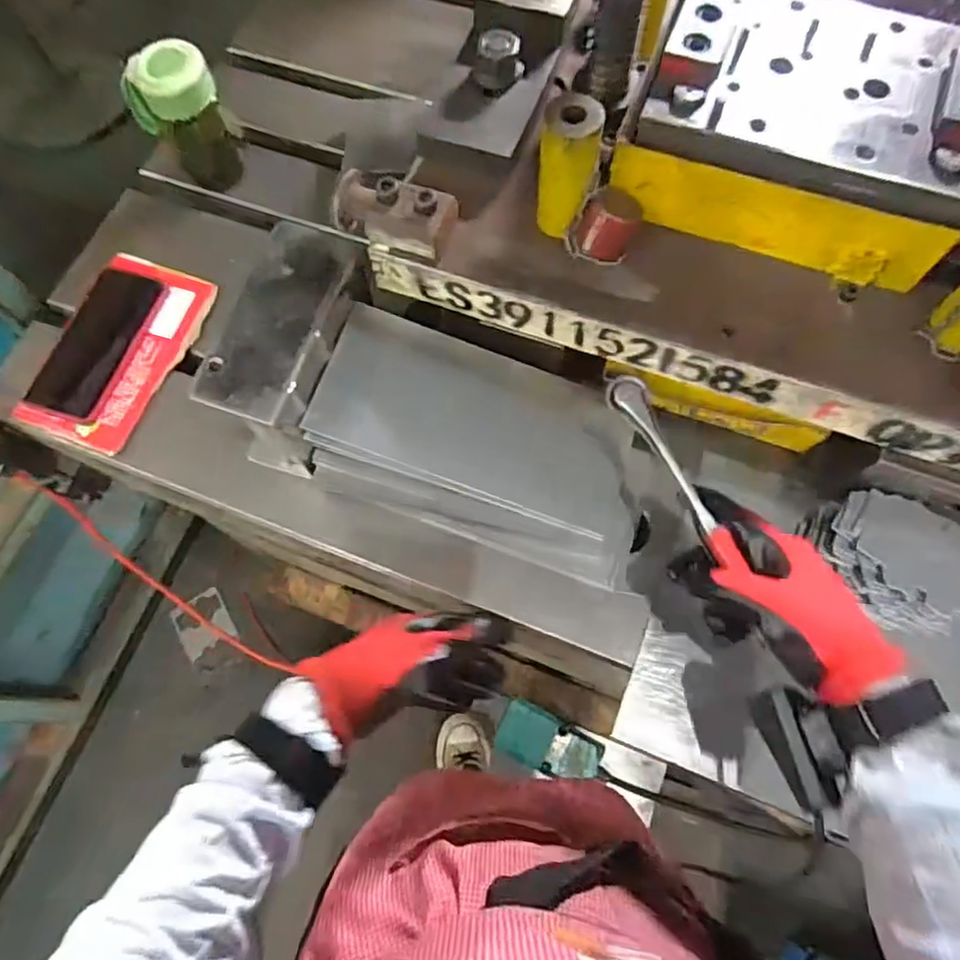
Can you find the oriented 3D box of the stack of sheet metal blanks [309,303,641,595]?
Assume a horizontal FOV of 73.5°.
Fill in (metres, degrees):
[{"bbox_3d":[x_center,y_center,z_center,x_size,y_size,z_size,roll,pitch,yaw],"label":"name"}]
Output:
[{"bbox_3d":[0.005,-0.026,0.539,0.279,0.040,0.155,20,95,0],"label":"stack of sheet metal blanks"}]

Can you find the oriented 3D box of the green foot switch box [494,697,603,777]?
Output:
[{"bbox_3d":[0.128,0.487,1.175,0.199,0.066,0.099,24,72,10],"label":"green foot switch box"}]

